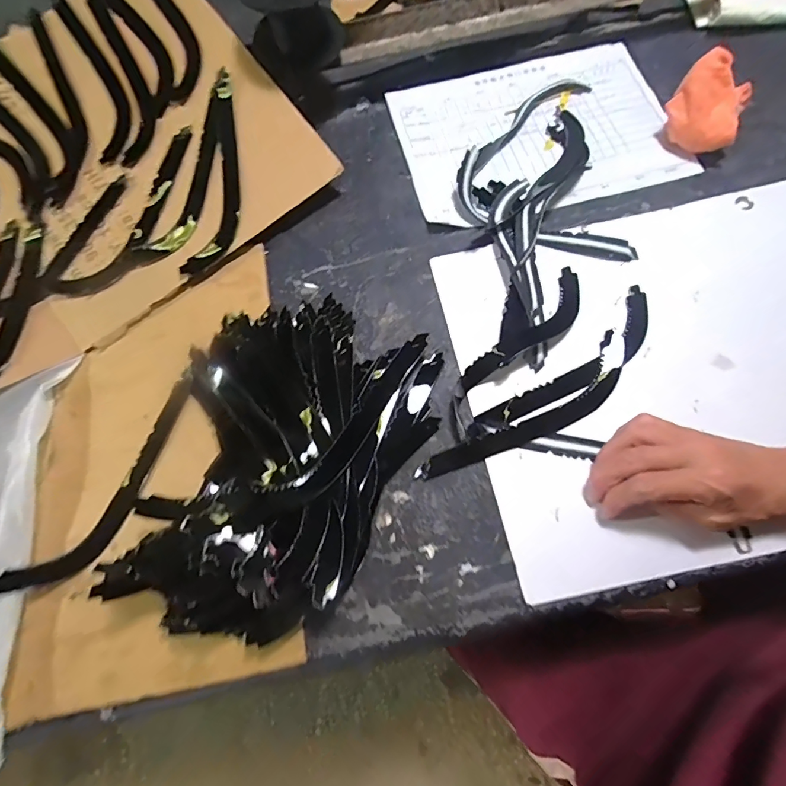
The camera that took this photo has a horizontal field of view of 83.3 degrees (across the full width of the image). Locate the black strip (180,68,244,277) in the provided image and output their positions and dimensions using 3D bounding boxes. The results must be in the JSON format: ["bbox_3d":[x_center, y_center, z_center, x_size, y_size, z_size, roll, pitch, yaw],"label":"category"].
[{"bbox_3d":[-0.173,-0.219,0.440,0.047,0.008,0.206,4,86,1],"label":"black strip"}]

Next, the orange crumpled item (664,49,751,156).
[{"bbox_3d":[0.302,-0.274,0.418,0.067,0.063,0.075,29,75,14],"label":"orange crumpled item"}]

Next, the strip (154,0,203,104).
[{"bbox_3d":[-0.244,-0.403,0.466,0.046,0.008,0.216,-22,81,-8],"label":"strip"}]

